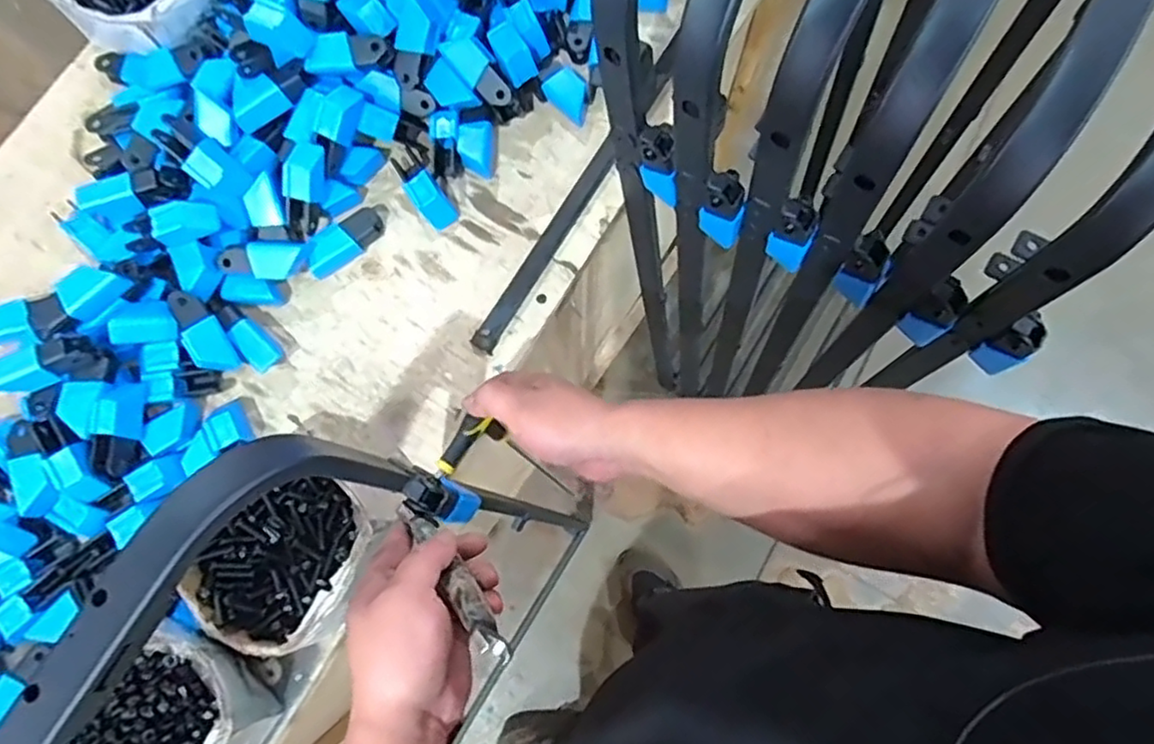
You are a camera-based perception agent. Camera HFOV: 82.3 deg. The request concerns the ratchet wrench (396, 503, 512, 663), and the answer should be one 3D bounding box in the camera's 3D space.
[{"bbox_3d":[-0.084,0.132,0.436,0.015,0.178,0.016,-48,126,-8],"label":"ratchet wrench"}]

